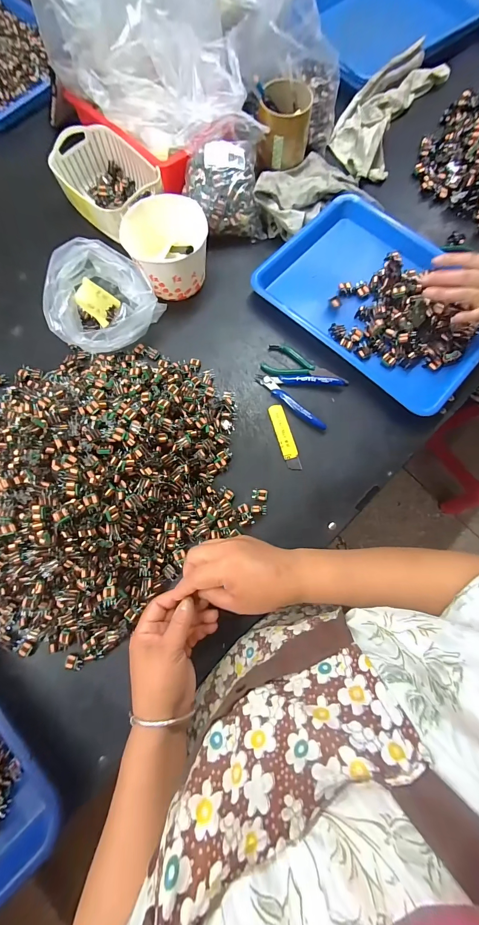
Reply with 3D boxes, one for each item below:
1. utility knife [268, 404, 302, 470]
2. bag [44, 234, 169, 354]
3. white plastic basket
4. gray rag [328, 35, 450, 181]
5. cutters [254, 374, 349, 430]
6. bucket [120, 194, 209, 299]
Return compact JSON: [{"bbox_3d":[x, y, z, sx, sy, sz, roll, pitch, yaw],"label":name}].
[{"bbox_3d":[0.064,-0.036,0.452,0.022,0.004,0.097,-15,80,-6],"label":"utility knife"},{"bbox_3d":[-0.193,-0.228,0.445,0.145,0.101,0.115,-30,82,-8],"label":"bag"},{"bbox_3d":[-0.211,-0.444,0.514,0.125,0.060,0.160,-40,83,-10],"label":"white plastic basket"},{"bbox_3d":[0.262,-0.635,0.569,0.130,0.037,0.301,28,79,3],"label":"gray rag"},{"bbox_3d":[0.083,-0.092,0.459,0.127,0.011,0.076,11,78,-1],"label":"cutters"},{"bbox_3d":[-0.105,-0.313,0.468,0.115,0.084,0.101,-5,79,-4],"label":"bucket"}]

